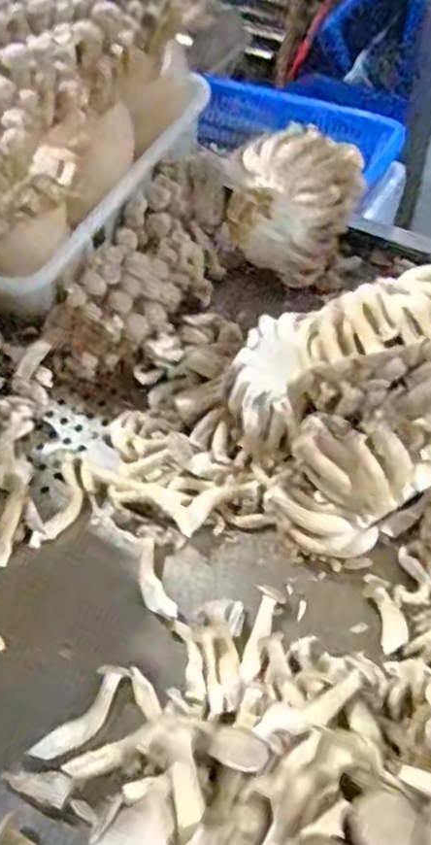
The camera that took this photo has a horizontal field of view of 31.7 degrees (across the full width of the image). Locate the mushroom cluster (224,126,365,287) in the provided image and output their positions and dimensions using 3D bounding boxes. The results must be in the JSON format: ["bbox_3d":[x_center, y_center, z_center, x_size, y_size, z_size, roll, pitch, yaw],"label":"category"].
[{"bbox_3d":[0.086,-0.257,0.895,0.144,0.149,0.102,26,56,20],"label":"mushroom cluster"}]

